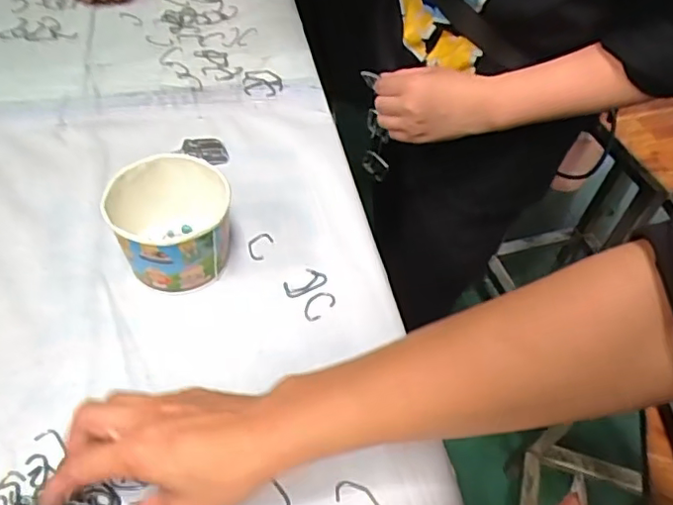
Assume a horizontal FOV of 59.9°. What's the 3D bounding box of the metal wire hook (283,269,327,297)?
[{"bbox_3d":[-0.025,0.026,0.487,0.036,0.004,0.021,-26,56,-24],"label":"metal wire hook"}]

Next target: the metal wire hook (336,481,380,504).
[{"bbox_3d":[0.015,0.159,0.376,0.035,0.004,0.019,32,54,21],"label":"metal wire hook"}]

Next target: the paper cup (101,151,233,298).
[{"bbox_3d":[-0.133,-0.019,0.470,0.094,0.075,0.089,3,50,-2],"label":"paper cup"}]

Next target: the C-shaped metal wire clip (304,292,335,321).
[{"bbox_3d":[-0.014,0.043,0.474,0.018,0.004,0.030,37,56,24],"label":"C-shaped metal wire clip"}]

